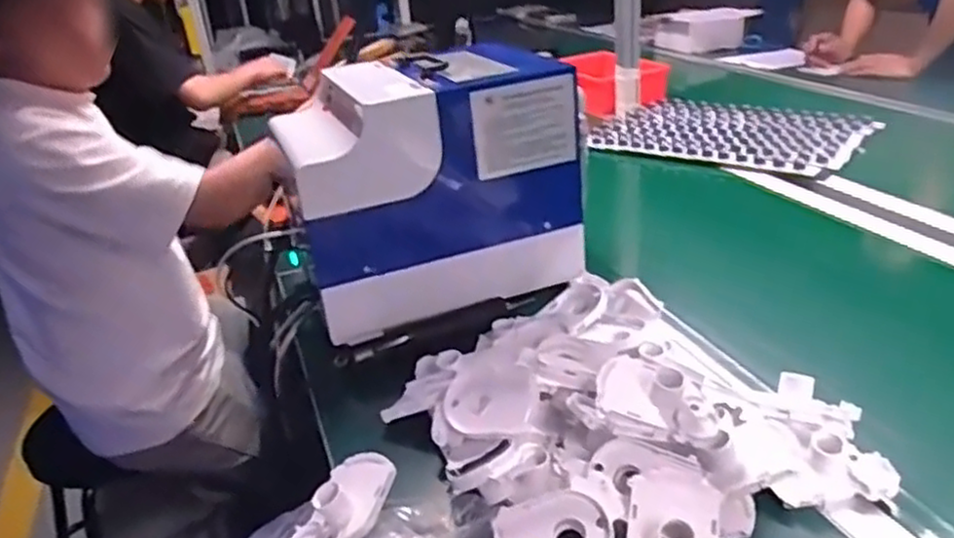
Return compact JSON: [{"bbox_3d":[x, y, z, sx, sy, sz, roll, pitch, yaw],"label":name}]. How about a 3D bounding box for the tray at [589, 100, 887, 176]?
[{"bbox_3d":[0.500,-0.270,1.435,0.461,0.030,0.329,13,33,34],"label":"tray"}]

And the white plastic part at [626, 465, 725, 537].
[{"bbox_3d":[0.145,0.197,0.543,0.068,0.020,0.108,9,54,15],"label":"white plastic part"}]

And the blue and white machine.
[{"bbox_3d":[-0.061,-0.101,0.868,0.314,0.262,0.203,-16,28,-19],"label":"blue and white machine"}]

